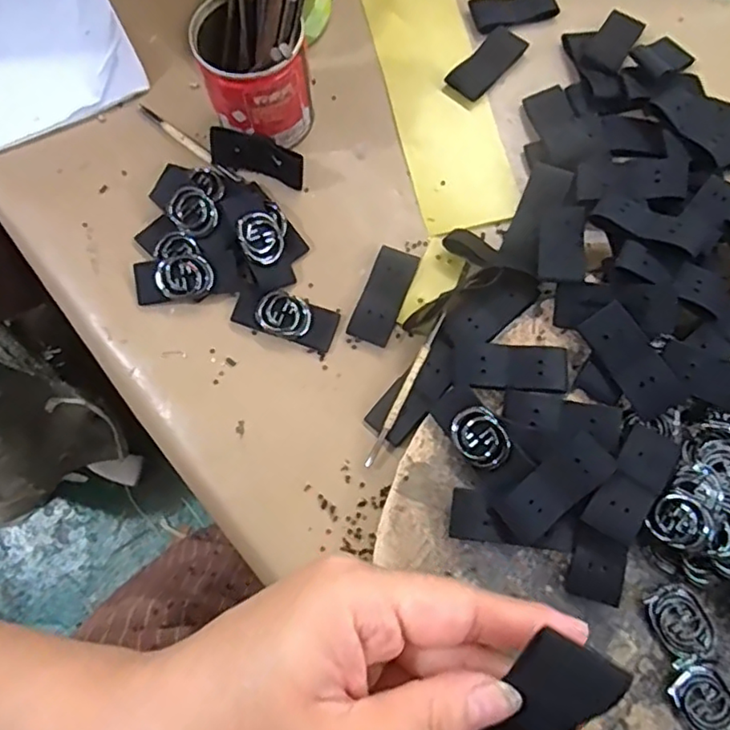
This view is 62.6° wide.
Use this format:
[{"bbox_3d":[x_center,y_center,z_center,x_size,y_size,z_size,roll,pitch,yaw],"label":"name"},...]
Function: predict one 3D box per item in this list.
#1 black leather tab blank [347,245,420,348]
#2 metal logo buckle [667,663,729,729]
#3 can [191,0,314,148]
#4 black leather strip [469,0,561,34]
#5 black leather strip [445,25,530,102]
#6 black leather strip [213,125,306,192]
[{"bbox_3d":[0.012,-0.042,0.362,0.024,0.007,0.061,21,75,6],"label":"black leather tab blank"},{"bbox_3d":[0.162,0.161,0.285,0.026,0.005,0.031,-36,77,-10],"label":"metal logo buckle"},{"bbox_3d":[-0.065,-0.181,0.361,0.063,0.083,0.066,0,74,0],"label":"can"},{"bbox_3d":[0.104,-0.250,0.418,0.060,0.004,0.030,-18,75,-5],"label":"black leather strip"},{"bbox_3d":[0.083,-0.205,0.406,0.026,0.004,0.059,41,78,10],"label":"black leather strip"},{"bbox_3d":[-0.066,-0.129,0.373,0.058,0.025,0.008,17,41,5],"label":"black leather strip"}]

